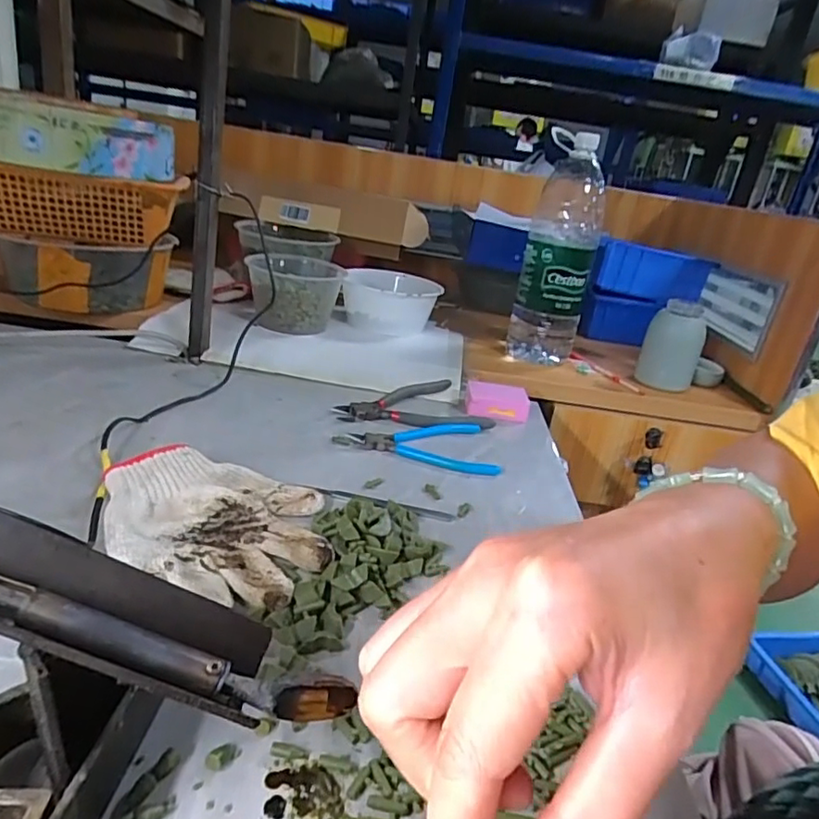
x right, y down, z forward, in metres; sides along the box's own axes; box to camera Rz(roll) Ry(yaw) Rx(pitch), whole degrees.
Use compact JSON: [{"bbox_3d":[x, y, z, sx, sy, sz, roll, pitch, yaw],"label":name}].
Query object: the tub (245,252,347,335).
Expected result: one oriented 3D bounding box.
[{"bbox_3d":[-0.168,-0.166,0.854,0.130,0.091,0.153,9,23,-2],"label":"tub"}]

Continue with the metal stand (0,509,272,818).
[{"bbox_3d":[-0.123,0.122,0.220,0.122,0.117,0.111,5,24,-7],"label":"metal stand"}]

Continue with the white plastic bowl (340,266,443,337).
[{"bbox_3d":[-0.030,-0.170,0.936,0.148,0.074,0.170,6,23,-7],"label":"white plastic bowl"}]

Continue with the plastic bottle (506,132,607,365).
[{"bbox_3d":[0.219,-0.226,0.860,0.096,0.310,0.097,12,23,7],"label":"plastic bottle"}]

